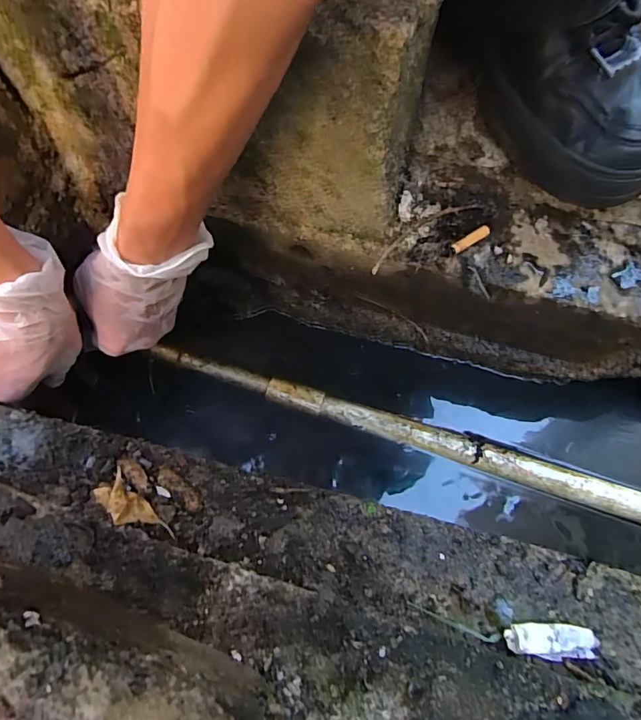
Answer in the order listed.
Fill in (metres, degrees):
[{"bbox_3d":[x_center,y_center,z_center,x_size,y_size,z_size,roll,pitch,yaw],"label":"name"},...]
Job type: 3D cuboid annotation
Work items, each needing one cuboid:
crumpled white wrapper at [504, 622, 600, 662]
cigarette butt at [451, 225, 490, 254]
[{"bbox_3d":[0.121,0.148,0.258,0.047,0.011,0.017,3,67,1],"label":"crumpled white wrapper"},{"bbox_3d":[0.108,-0.087,0.354,0.031,0.007,0.009,-32,69,-13],"label":"cigarette butt"}]

